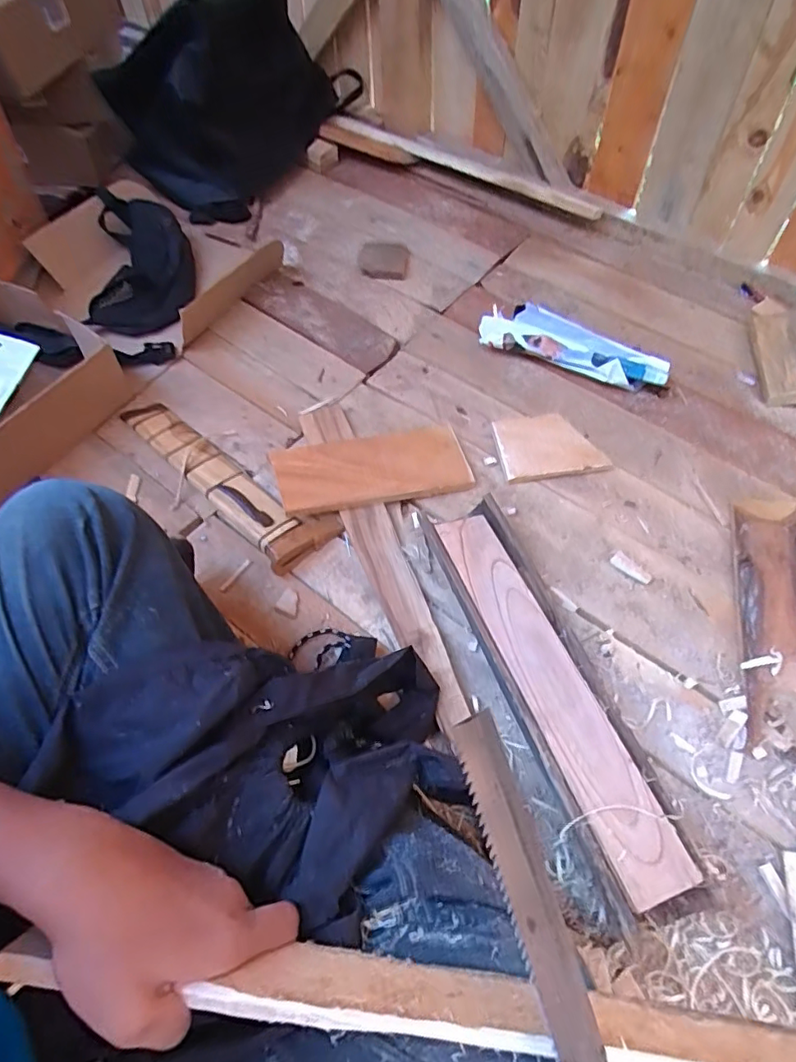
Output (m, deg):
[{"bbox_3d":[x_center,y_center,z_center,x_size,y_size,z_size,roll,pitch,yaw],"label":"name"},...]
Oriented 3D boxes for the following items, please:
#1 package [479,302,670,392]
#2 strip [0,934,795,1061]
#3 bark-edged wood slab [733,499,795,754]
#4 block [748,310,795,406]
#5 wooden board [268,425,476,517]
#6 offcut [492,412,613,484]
[{"bbox_3d":[0.251,-0.264,0.800,0.260,0.054,0.085,18,60,10],"label":"package"},{"bbox_3d":[0.055,0.256,0.292,0.512,0.037,0.029,8,58,1],"label":"strip"},{"bbox_3d":[0.420,0.084,0.611,0.084,0.023,0.303,12,59,7],"label":"bark-edged wood slab"},{"bbox_3d":[0.568,-0.253,0.794,0.100,0.018,0.156,-3,70,17],"label":"block"},{"bbox_3d":[-0.029,-0.079,0.684,0.236,0.022,0.096,-11,72,-15],"label":"wooden board"},{"bbox_3d":[0.195,-0.111,0.726,0.132,0.019,0.094,-8,59,-5],"label":"offcut"}]

